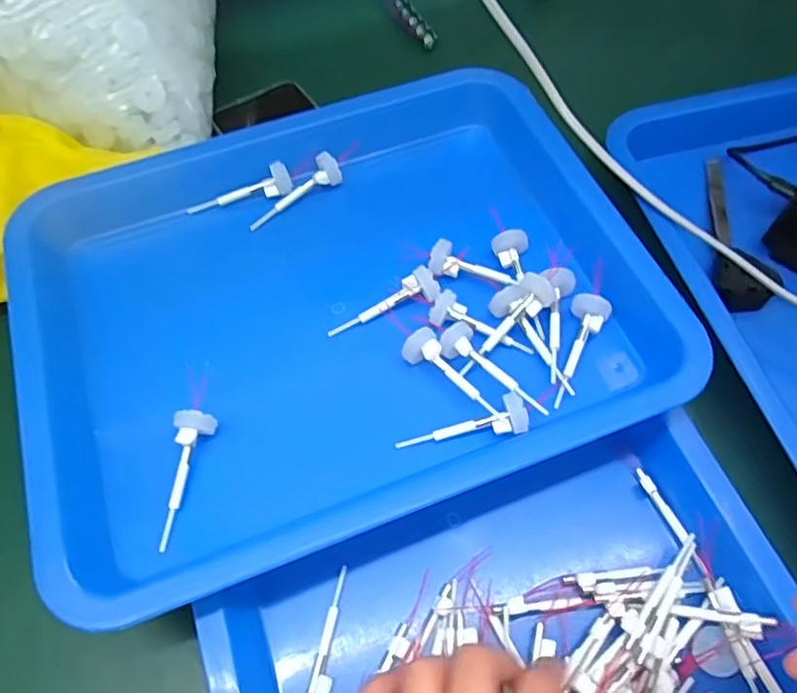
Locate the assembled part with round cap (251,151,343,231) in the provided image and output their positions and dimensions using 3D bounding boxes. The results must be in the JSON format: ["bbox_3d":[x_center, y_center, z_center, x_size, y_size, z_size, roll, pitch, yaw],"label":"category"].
[{"bbox_3d":[-0.067,-0.099,0.390,0.065,0.016,0.019,-32,66,-15],"label":"assembled part with round cap"}]

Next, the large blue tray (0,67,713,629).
[{"bbox_3d":[-0.038,-0.027,0.359,0.328,0.054,0.276,-19,63,-9],"label":"large blue tray"}]

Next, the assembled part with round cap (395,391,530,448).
[{"bbox_3d":[0.032,0.042,0.311,0.065,0.014,0.019,-15,62,-7],"label":"assembled part with round cap"}]

